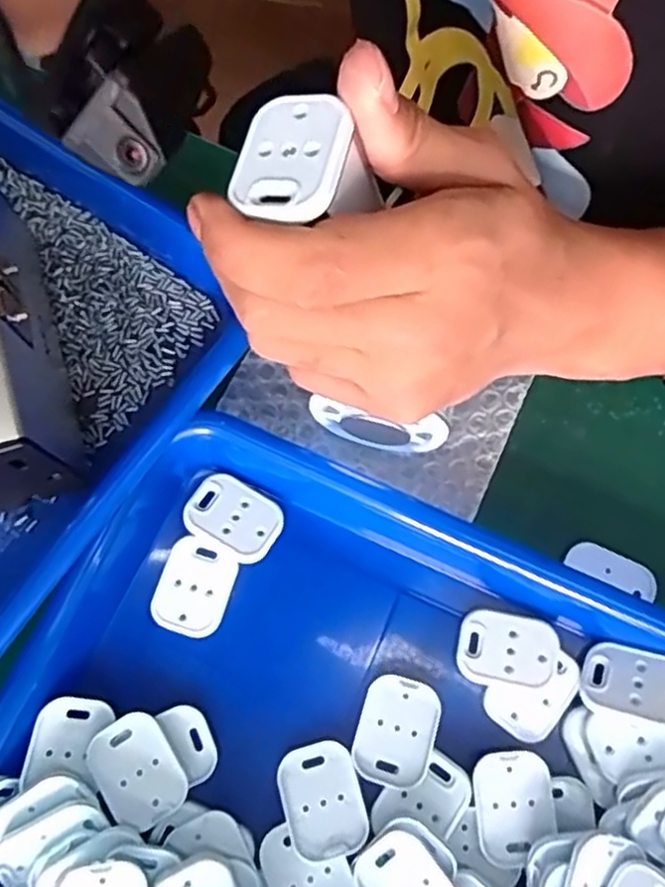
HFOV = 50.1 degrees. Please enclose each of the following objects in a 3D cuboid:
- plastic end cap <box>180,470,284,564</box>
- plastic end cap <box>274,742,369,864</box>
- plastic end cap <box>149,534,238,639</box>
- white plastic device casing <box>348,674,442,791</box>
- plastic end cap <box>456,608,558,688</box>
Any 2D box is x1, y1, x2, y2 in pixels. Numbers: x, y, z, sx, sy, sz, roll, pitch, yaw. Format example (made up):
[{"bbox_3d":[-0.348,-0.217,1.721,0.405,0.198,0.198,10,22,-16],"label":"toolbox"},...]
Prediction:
[{"bbox_3d":[-0.042,0.031,0.302,0.040,0.005,0.030,28,72,9],"label":"plastic end cap"},{"bbox_3d":[-0.004,0.137,0.272,0.030,0.004,0.039,-15,71,-6],"label":"plastic end cap"},{"bbox_3d":[-0.058,0.061,0.299,0.030,0.010,0.037,18,71,6],"label":"plastic end cap"},{"bbox_3d":[0.025,0.113,0.282,0.029,0.005,0.041,17,71,5],"label":"white plastic device casing"},{"bbox_3d":[0.071,0.084,0.292,0.038,0.010,0.029,6,70,2],"label":"plastic end cap"}]

